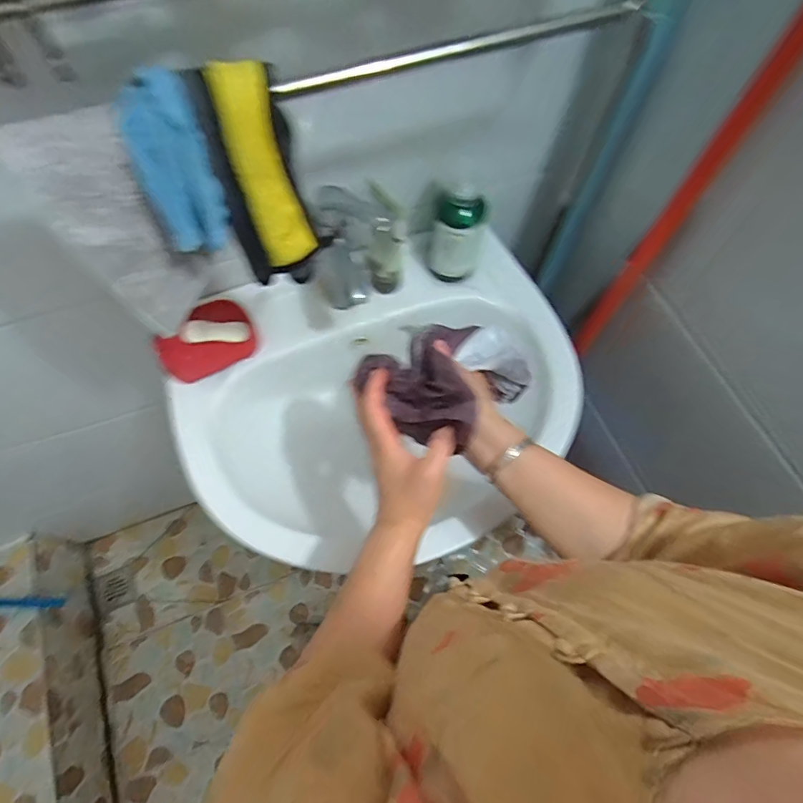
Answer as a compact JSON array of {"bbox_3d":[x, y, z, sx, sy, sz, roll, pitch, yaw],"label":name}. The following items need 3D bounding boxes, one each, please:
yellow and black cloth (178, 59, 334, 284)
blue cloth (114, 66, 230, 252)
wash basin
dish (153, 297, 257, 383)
[{"bbox_3d":[-0.113,-0.173,0.391,0.068,0.170,0.029,-25,54,-8],"label":"yellow and black cloth"},{"bbox_3d":[-0.167,-0.170,0.356,0.053,0.124,0.023,-10,46,-7],"label":"blue cloth"},{"bbox_3d":[-0.021,0.014,0.703,0.529,0.156,0.414,-19,68,-11],"label":"wash basin"},{"bbox_3d":[-0.272,-0.086,0.669,0.132,0.042,0.084,-34,72,-16],"label":"dish"}]

